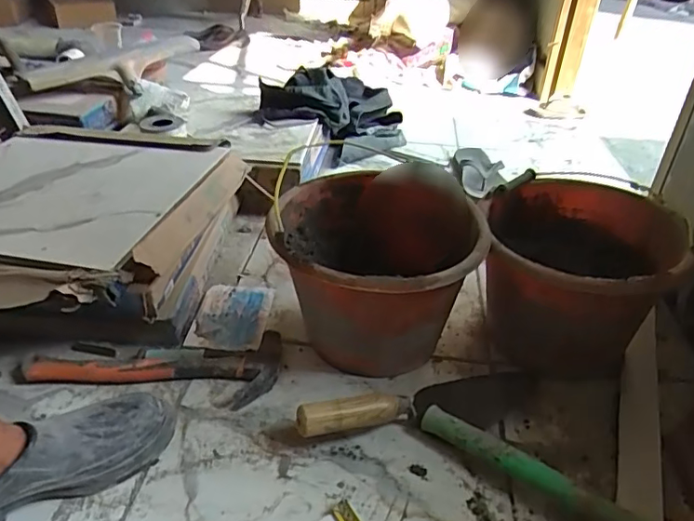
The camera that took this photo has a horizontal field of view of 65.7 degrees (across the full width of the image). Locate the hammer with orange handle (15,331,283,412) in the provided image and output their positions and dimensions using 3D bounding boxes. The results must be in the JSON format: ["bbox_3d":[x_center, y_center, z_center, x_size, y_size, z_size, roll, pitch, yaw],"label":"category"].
[{"bbox_3d":[-0.253,0.133,0.711,0.325,0.030,0.115,3,34,1],"label":"hammer with orange handle"}]

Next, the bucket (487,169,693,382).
[{"bbox_3d":[0.311,0.028,0.757,0.241,0.200,0.283,18,37,22],"label":"bucket"}]

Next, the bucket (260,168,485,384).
[{"bbox_3d":[0.033,0.030,0.736,0.256,0.210,0.289,-3,34,-8],"label":"bucket"}]

